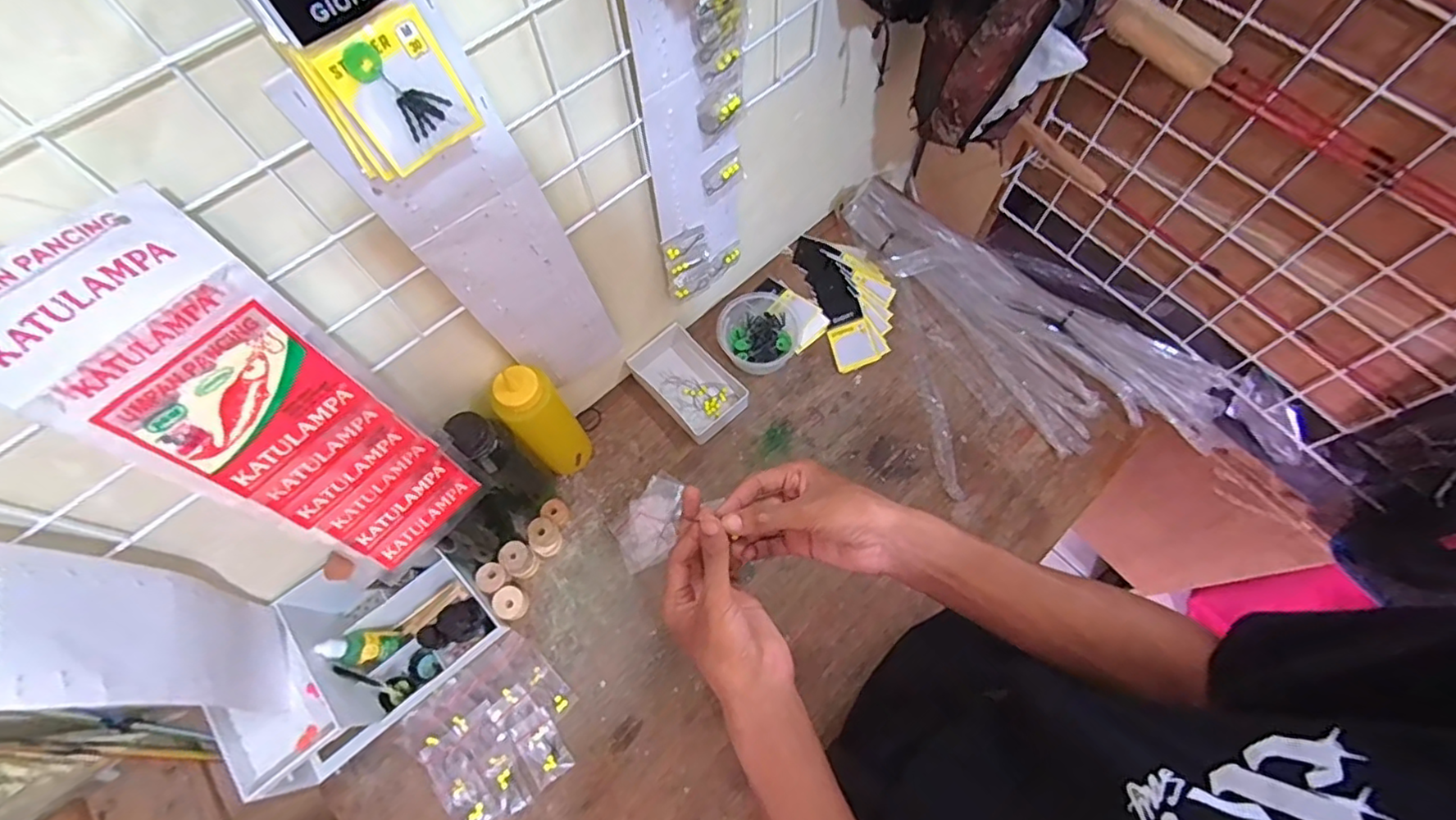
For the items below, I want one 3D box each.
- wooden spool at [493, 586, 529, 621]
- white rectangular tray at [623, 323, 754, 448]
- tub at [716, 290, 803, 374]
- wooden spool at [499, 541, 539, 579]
[{"bbox_3d":[-0.238,0.212,0.676,0.032,0.026,0.033,-1,66,2],"label":"wooden spool"},{"bbox_3d":[-0.049,-0.035,0.768,0.087,0.031,0.143,-41,71,-15],"label":"white rectangular tray"},{"bbox_3d":[0.038,-0.094,0.777,0.103,0.052,0.098,-14,66,-4],"label":"tub"},{"bbox_3d":[-0.231,0.166,0.683,0.036,0.038,0.031,39,73,17],"label":"wooden spool"}]

